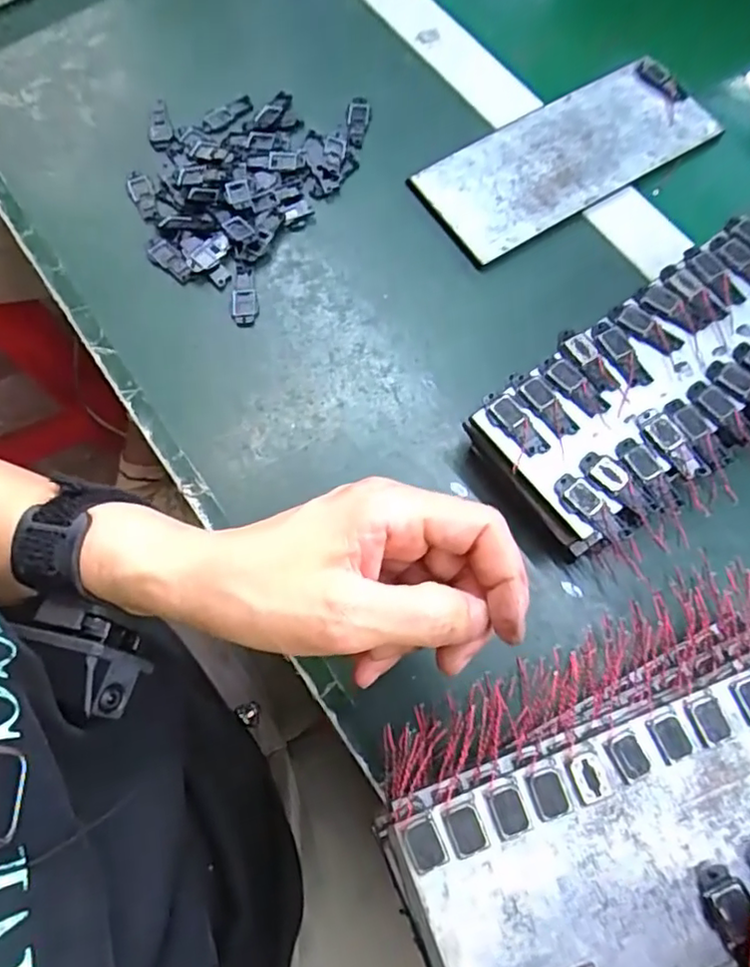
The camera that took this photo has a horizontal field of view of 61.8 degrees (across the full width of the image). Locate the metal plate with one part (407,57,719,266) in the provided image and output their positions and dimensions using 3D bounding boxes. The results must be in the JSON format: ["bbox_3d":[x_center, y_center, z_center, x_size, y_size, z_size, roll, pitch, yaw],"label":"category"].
[{"bbox_3d":[0.126,-0.215,0.411,0.200,0.010,0.082,-31,73,-10],"label":"metal plate with one part"}]

